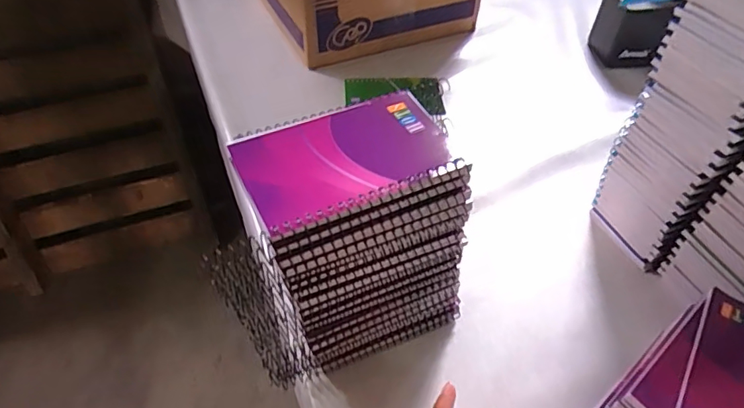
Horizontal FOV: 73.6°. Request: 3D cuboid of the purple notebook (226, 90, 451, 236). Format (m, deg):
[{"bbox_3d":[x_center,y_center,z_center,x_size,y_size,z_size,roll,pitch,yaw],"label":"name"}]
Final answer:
[{"bbox_3d":[-0.015,-0.032,0.310,0.130,0.008,0.082,-22,51,-18],"label":"purple notebook"}]

